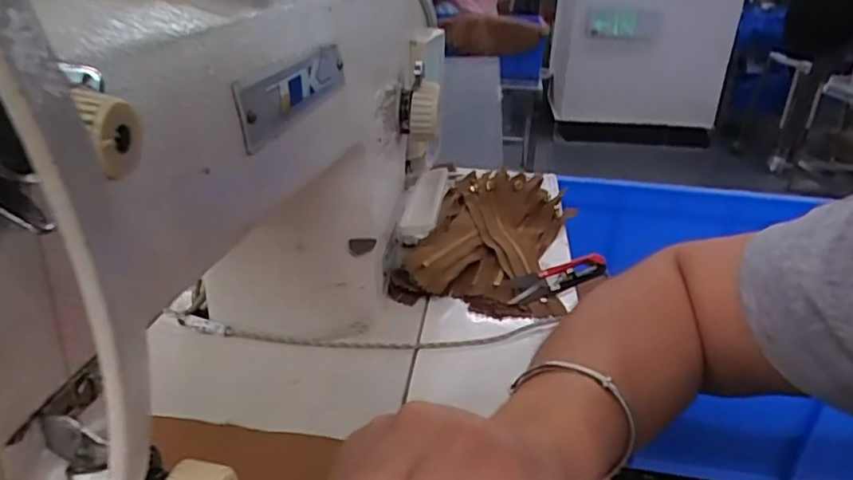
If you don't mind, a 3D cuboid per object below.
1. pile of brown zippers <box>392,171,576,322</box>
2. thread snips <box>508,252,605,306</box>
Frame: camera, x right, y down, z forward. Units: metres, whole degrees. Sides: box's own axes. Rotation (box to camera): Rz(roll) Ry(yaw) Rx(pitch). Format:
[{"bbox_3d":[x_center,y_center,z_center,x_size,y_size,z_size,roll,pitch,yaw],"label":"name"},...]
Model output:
[{"bbox_3d":[0.059,-0.009,0.542,0.127,0.039,0.226,8,27,11],"label":"pile of brown zippers"},{"bbox_3d":[0.104,0.031,0.483,0.104,0.020,0.018,-17,32,-34],"label":"thread snips"}]

